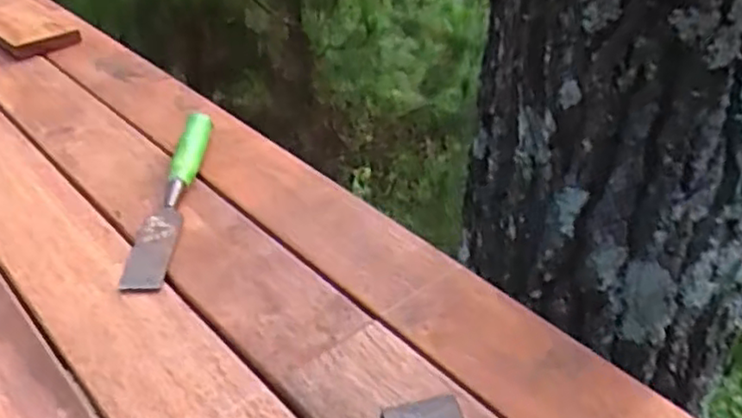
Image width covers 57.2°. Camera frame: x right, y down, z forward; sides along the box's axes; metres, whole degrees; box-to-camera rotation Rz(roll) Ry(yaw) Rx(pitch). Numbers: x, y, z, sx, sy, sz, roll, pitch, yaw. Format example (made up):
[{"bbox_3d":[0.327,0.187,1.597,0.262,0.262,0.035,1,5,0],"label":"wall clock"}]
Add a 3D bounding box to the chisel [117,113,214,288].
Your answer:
[{"bbox_3d":[-0.175,-0.016,0.597,0.033,0.032,0.222,-1,36,0],"label":"chisel"}]

